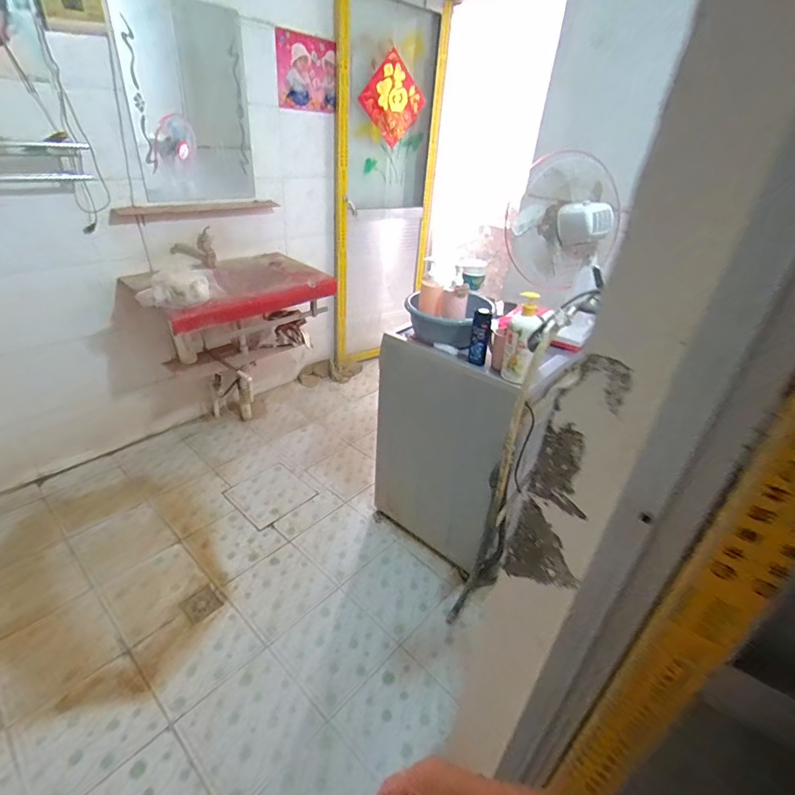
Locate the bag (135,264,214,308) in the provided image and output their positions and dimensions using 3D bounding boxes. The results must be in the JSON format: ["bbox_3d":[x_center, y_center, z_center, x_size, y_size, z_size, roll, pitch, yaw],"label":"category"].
[{"bbox_3d":[-0.827,-0.425,1.662,0.272,0.138,0.081,-21,40,-34],"label":"bag"}]

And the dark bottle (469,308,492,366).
[{"bbox_3d":[0.246,-0.181,1.301,0.058,0.161,0.061,11,33,12],"label":"dark bottle"}]

